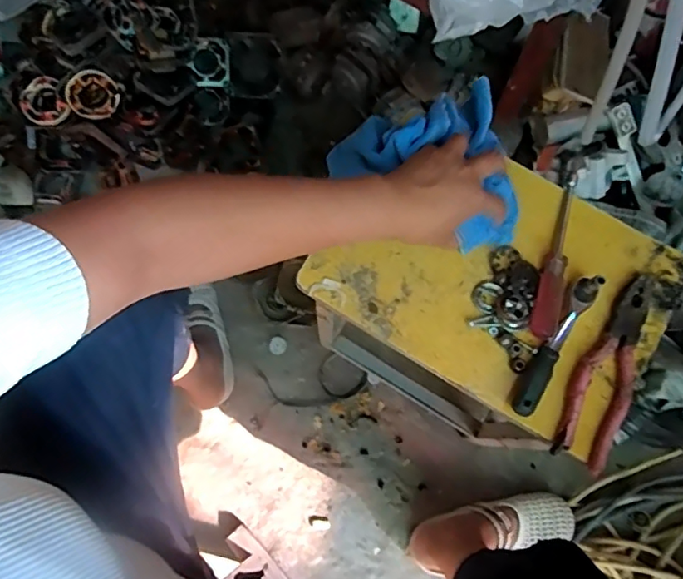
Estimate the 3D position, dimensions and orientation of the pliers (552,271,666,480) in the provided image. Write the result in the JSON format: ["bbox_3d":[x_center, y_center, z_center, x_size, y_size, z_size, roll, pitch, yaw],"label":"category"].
[{"bbox_3d":[0.256,0.070,0.538,0.053,0.012,0.199,26,74,6],"label":"pliers"}]

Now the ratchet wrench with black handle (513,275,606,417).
[{"bbox_3d":[0.204,0.052,0.527,0.025,0.031,0.146,31,74,7],"label":"ratchet wrench with black handle"}]

